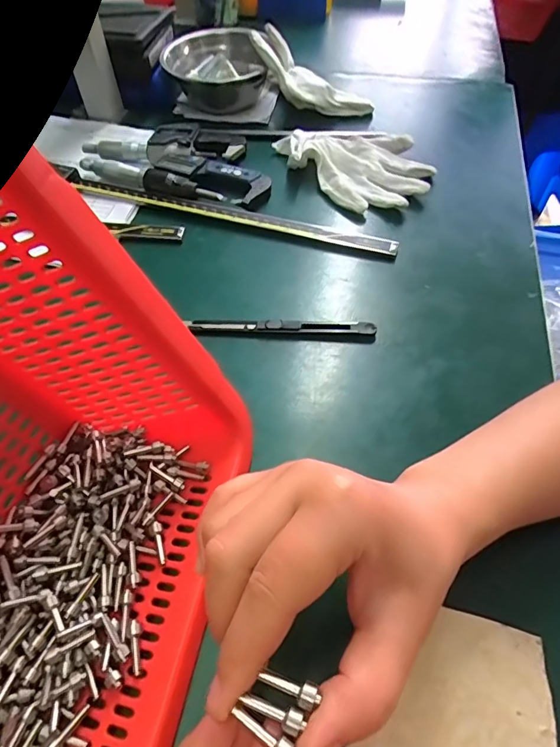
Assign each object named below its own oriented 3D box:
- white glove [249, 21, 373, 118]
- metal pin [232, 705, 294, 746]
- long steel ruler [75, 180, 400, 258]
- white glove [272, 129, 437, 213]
[{"bbox_3d":[0.030,-0.309,0.496,0.143,0.042,0.045,27,54,-16],"label":"white glove"},{"bbox_3d":[-0.005,0.111,0.141,0.021,0.004,0.006,28,58,21],"label":"metal pin"},{"bbox_3d":[-0.047,-0.142,0.414,0.302,0.004,0.017,15,66,10],"label":"long steel ruler"},{"bbox_3d":[0.073,-0.206,0.449,0.146,0.029,0.102,37,61,20],"label":"white glove"}]

